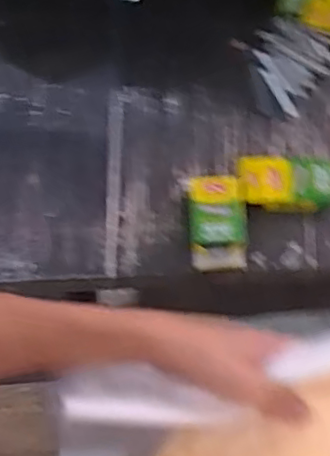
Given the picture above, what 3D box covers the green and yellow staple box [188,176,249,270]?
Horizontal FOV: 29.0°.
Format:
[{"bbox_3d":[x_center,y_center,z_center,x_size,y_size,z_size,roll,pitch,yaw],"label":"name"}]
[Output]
[{"bbox_3d":[0.080,-0.010,0.983,0.083,0.036,0.151,-2,65,1],"label":"green and yellow staple box"}]

